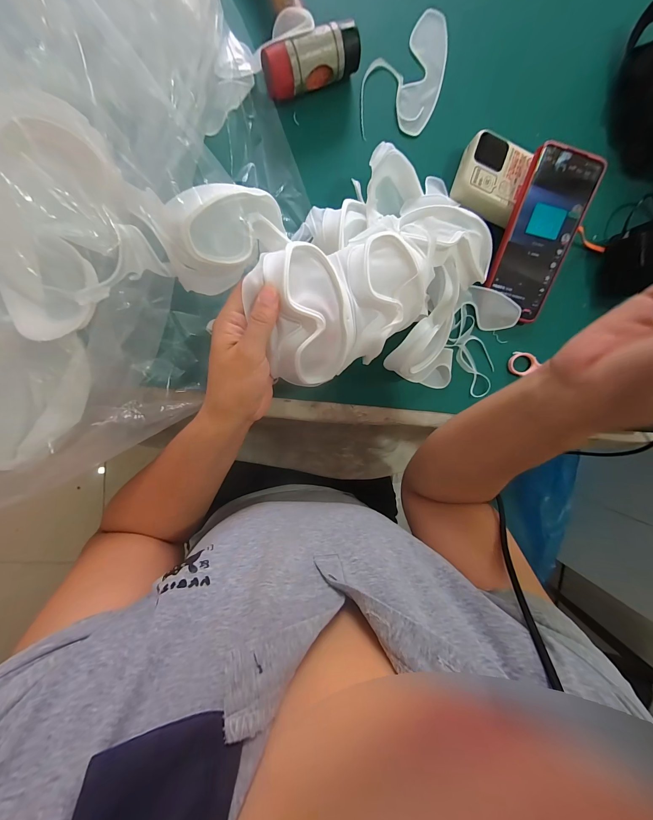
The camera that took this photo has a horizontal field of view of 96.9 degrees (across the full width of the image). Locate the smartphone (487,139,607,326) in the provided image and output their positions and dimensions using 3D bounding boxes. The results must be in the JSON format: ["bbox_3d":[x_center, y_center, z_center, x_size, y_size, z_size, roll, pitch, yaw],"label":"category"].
[{"bbox_3d":[0.235,-0.191,0.322,0.077,0.009,0.160,10,111,-5],"label":"smartphone"}]

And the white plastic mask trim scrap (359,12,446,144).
[{"bbox_3d":[0.088,-0.367,0.318,0.081,0.006,0.145,23,92,-10],"label":"white plastic mask trim scrap"}]

